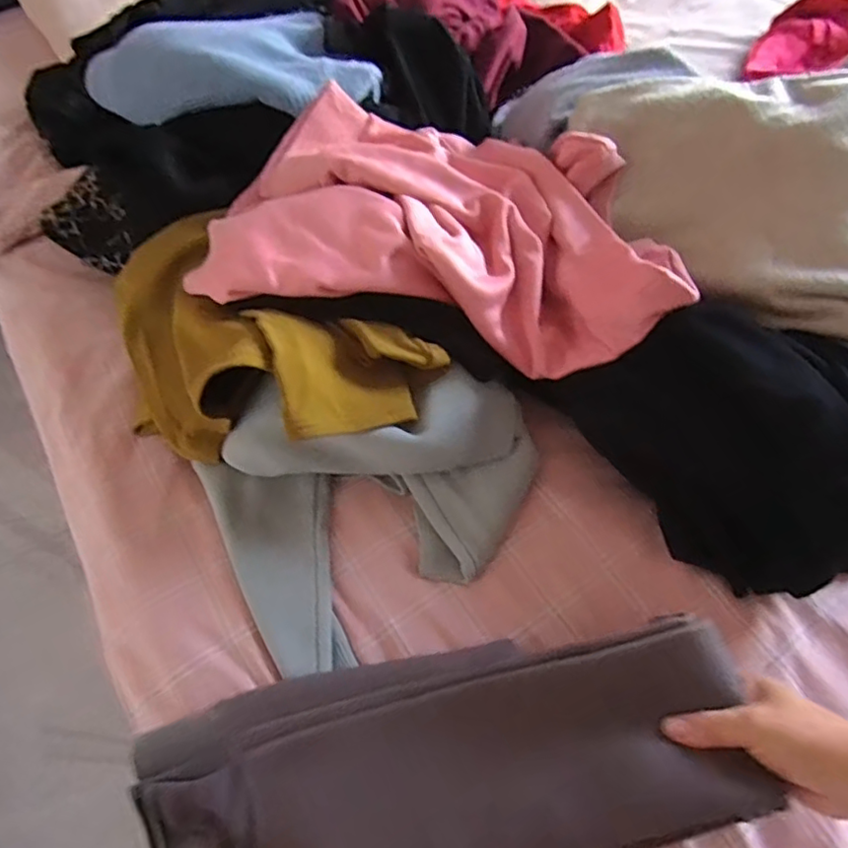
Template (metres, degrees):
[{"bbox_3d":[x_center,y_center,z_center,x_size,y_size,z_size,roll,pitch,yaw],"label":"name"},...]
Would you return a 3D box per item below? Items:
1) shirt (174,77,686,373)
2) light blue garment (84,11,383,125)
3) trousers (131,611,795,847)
[{"bbox_3d":[0.018,-0.223,0.644,0.476,0.108,0.304,7,59,8],"label":"shirt"},{"bbox_3d":[-0.230,-0.417,0.712,0.304,0.068,0.230,-26,60,-12],"label":"light blue garment"},{"bbox_3d":[0.006,0.257,0.455,0.446,0.053,0.170,-12,58,4],"label":"trousers"}]

